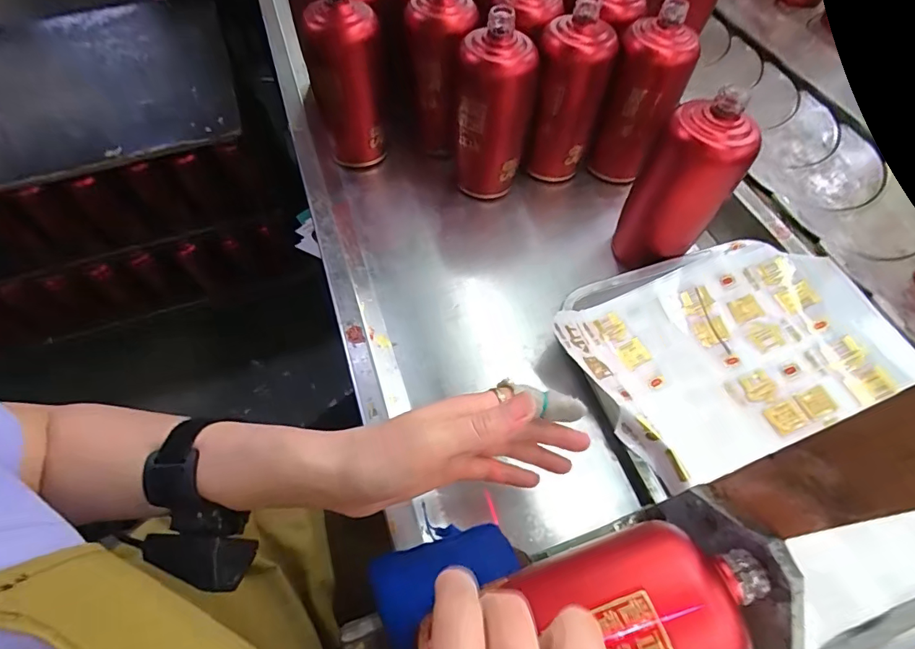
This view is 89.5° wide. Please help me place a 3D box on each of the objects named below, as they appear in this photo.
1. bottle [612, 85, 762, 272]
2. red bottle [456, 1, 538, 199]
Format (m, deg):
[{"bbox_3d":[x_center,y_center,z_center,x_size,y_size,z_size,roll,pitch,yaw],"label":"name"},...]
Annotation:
[{"bbox_3d":[0.212,-0.133,0.444,0.076,0.158,0.074,-19,61,-10],"label":"bottle"},{"bbox_3d":[0.039,-0.220,0.503,0.074,0.186,0.063,5,59,4],"label":"red bottle"}]

